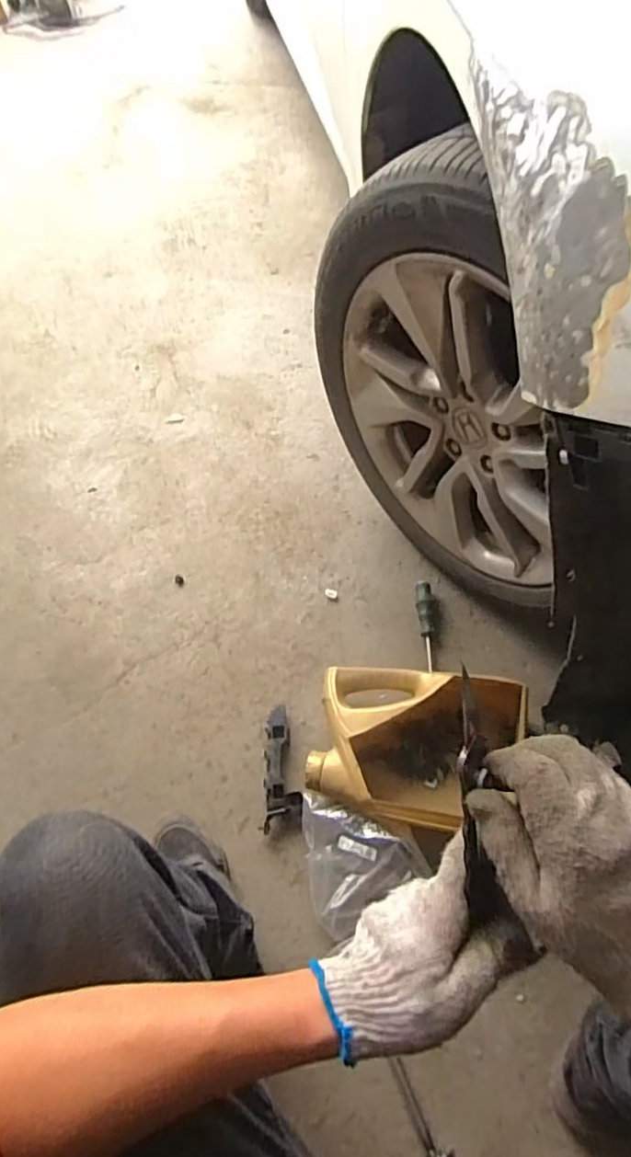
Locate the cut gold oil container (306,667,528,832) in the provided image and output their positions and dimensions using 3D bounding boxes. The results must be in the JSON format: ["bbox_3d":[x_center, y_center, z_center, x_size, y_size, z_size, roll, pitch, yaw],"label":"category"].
[{"bbox_3d":[0.144,0.238,0.866,0.290,0.095,0.203,4,59,6],"label":"cut gold oil container"}]

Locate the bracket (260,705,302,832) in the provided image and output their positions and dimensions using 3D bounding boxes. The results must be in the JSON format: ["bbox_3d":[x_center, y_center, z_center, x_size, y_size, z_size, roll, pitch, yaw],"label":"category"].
[{"bbox_3d":[-0.048,0.280,0.895,0.057,0.027,0.174,-1,59,3],"label":"bracket"}]

